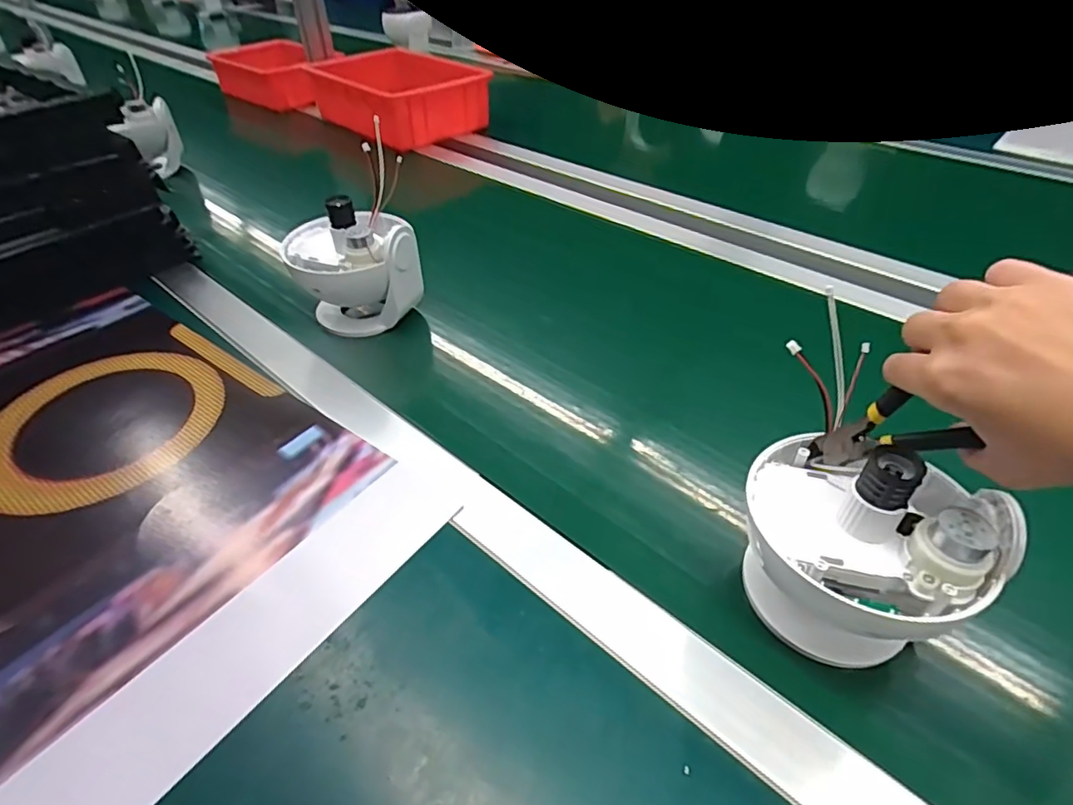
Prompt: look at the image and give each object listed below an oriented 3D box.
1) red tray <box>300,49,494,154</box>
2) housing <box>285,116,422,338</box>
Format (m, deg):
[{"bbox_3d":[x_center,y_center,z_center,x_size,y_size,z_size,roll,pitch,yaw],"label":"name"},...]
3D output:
[{"bbox_3d":[-0.244,-0.539,1.003,0.209,0.090,0.286,-30,48,-27],"label":"red tray"},{"bbox_3d":[-0.175,-0.138,0.545,0.110,0.124,0.120,-16,44,-15],"label":"housing"}]

